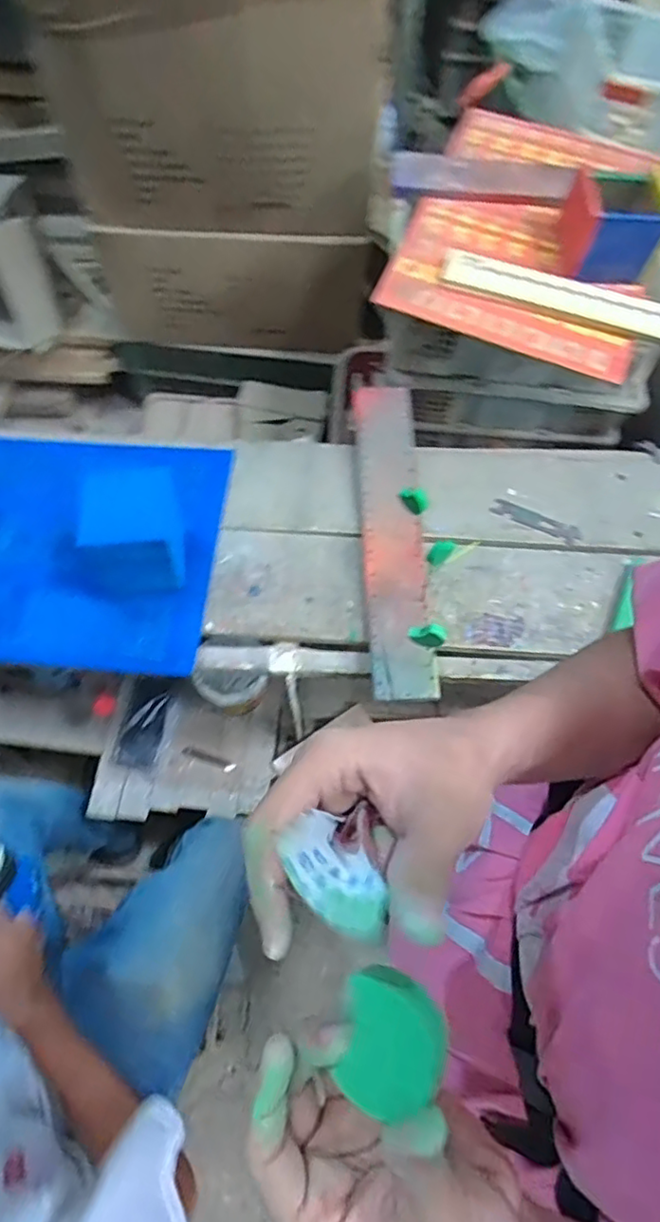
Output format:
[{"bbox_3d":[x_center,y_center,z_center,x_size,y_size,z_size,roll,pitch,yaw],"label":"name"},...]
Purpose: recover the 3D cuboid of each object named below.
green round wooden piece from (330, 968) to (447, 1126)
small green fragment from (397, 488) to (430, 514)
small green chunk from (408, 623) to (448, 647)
[{"bbox_3d":[0.022,0.143,0.207,0.034,0.012,0.041,6,82,25],"label":"green round wooden piece"},{"bbox_3d":[0.107,-0.144,0.793,0.041,0.033,0.015,32,67,12],"label":"small green fragment"},{"bbox_3d":[0.115,0.027,0.726,0.043,0.035,0.016,24,66,9],"label":"small green chunk"}]

